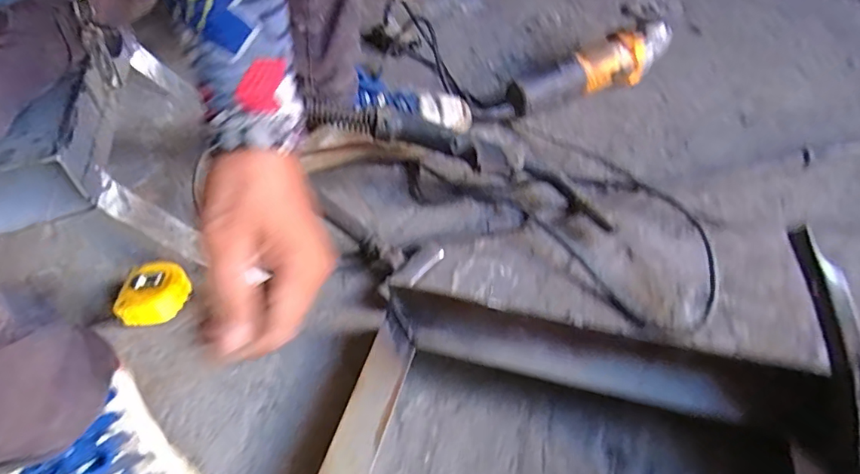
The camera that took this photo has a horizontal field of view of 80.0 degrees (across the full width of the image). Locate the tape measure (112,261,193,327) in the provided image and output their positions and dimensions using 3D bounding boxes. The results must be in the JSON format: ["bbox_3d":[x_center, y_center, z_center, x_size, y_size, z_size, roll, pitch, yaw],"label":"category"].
[{"bbox_3d":[-0.284,0.060,0.528,0.059,0.030,0.061,-1,49,4],"label":"tape measure"}]

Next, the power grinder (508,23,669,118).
[{"bbox_3d":[0.228,-0.236,0.733,0.258,0.072,0.062,-19,49,-13],"label":"power grinder"}]

